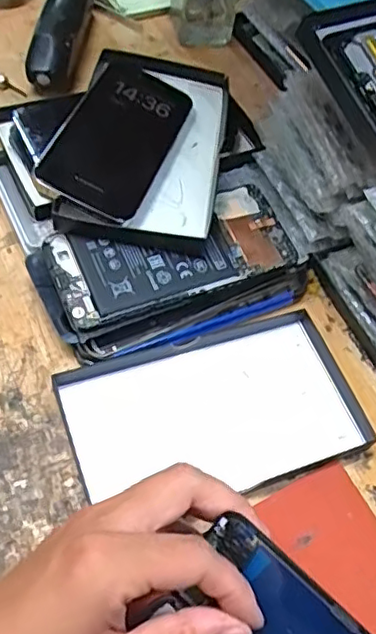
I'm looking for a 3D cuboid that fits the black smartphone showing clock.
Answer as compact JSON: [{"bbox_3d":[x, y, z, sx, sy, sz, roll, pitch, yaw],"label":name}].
[{"bbox_3d":[-0.048,-0.130,0.435,0.071,0.008,0.143,29,58,-9],"label":"black smartphone showing clock"}]

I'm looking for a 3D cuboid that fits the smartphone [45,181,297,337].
[{"bbox_3d":[-0.006,-0.044,0.416,0.168,0.012,0.071,-19,72,-18],"label":"smartphone"}]

